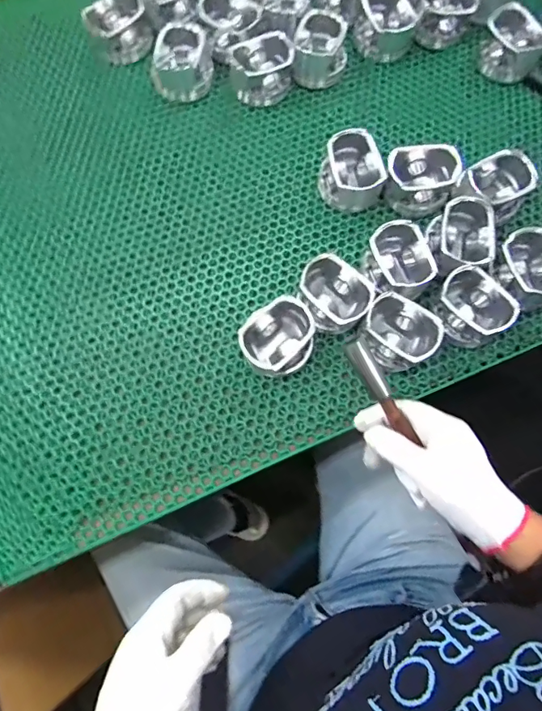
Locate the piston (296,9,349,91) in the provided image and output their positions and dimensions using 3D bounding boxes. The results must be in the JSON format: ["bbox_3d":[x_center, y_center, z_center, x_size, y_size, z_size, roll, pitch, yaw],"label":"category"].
[{"bbox_3d":[0.064,-0.379,0.564,0.063,0.058,0.067,0,74,0],"label":"piston"}]

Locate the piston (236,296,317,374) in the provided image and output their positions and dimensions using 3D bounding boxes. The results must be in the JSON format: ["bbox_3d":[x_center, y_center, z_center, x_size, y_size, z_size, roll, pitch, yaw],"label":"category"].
[{"bbox_3d":[0.010,-0.019,0.464,0.083,0.052,0.062,-38,77,-10],"label":"piston"}]

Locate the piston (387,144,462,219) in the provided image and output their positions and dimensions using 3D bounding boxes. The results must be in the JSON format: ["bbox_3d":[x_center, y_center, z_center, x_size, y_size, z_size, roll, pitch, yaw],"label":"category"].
[{"bbox_3d":[0.171,-0.200,0.516,0.076,0.053,0.065,14,74,4],"label":"piston"}]

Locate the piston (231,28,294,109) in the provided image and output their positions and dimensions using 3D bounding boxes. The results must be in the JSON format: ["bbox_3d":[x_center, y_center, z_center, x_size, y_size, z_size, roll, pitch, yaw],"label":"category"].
[{"bbox_3d":[-0.011,-0.356,0.563,0.077,0.051,0.065,-1,74,0],"label":"piston"}]

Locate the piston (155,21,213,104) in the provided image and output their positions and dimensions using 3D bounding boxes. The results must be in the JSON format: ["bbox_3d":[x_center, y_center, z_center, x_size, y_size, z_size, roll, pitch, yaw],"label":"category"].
[{"bbox_3d":[-0.112,-0.369,0.569,0.065,0.052,0.065,-3,74,-1],"label":"piston"}]

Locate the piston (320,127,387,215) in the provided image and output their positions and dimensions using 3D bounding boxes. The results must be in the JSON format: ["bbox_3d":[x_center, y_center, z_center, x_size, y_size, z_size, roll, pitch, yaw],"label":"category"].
[{"bbox_3d":[0.091,-0.210,0.515,0.066,0.056,0.073,-34,77,-9],"label":"piston"}]

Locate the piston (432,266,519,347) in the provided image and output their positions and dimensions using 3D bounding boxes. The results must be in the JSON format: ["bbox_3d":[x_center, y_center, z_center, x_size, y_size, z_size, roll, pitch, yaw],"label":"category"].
[{"bbox_3d":[0.211,-0.050,0.480,0.065,0.049,0.076,-29,76,-8],"label":"piston"}]

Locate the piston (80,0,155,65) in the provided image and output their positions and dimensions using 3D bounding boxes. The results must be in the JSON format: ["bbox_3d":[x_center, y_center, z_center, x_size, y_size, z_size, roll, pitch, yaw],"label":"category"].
[{"bbox_3d":[-0.195,-0.425,0.582,0.071,0.048,0.071,0,73,2],"label":"piston"}]

